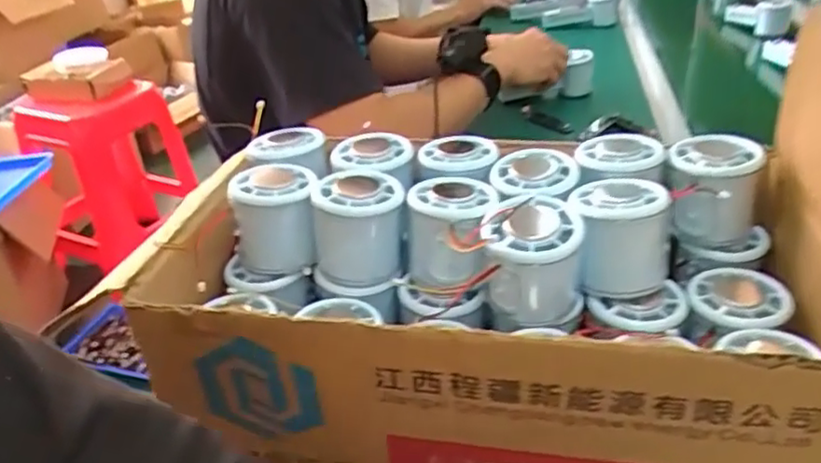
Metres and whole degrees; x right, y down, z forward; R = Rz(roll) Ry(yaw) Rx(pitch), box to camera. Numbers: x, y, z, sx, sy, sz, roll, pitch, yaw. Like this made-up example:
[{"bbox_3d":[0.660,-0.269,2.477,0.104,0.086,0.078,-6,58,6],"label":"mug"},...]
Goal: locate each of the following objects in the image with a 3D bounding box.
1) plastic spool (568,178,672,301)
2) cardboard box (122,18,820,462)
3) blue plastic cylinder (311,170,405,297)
[{"bbox_3d":[0.127,0.003,0.399,0.056,0.061,0.054,3,33,10],"label":"plastic spool"},{"bbox_3d":[0.051,0.056,0.427,0.379,0.169,0.213,6,33,14],"label":"cardboard box"},{"bbox_3d":[-0.033,0.001,0.424,0.057,0.064,0.059,-2,32,1],"label":"blue plastic cylinder"}]

